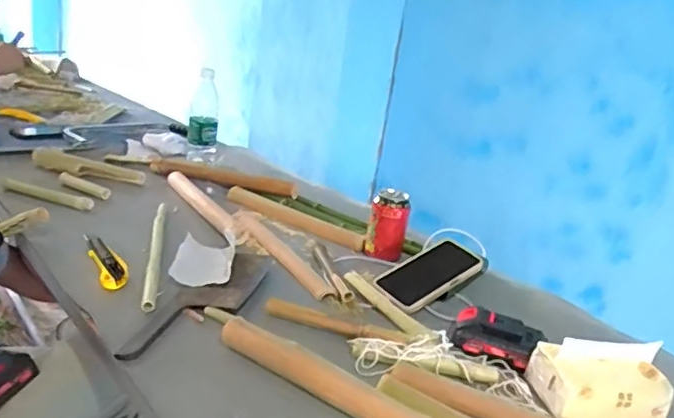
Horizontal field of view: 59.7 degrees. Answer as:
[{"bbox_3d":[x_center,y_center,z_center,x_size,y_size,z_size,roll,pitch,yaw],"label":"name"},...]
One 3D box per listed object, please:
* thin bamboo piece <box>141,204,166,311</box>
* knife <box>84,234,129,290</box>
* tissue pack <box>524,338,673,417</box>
[{"bbox_3d":[-0.276,0.056,0.893,0.016,0.014,0.344,2,21,-14],"label":"thin bamboo piece"},{"bbox_3d":[-0.331,0.067,0.836,0.038,0.026,0.164,-4,22,-32],"label":"knife"},{"bbox_3d":[0.304,0.192,0.672,0.143,0.072,0.090,7,19,-3],"label":"tissue pack"}]

